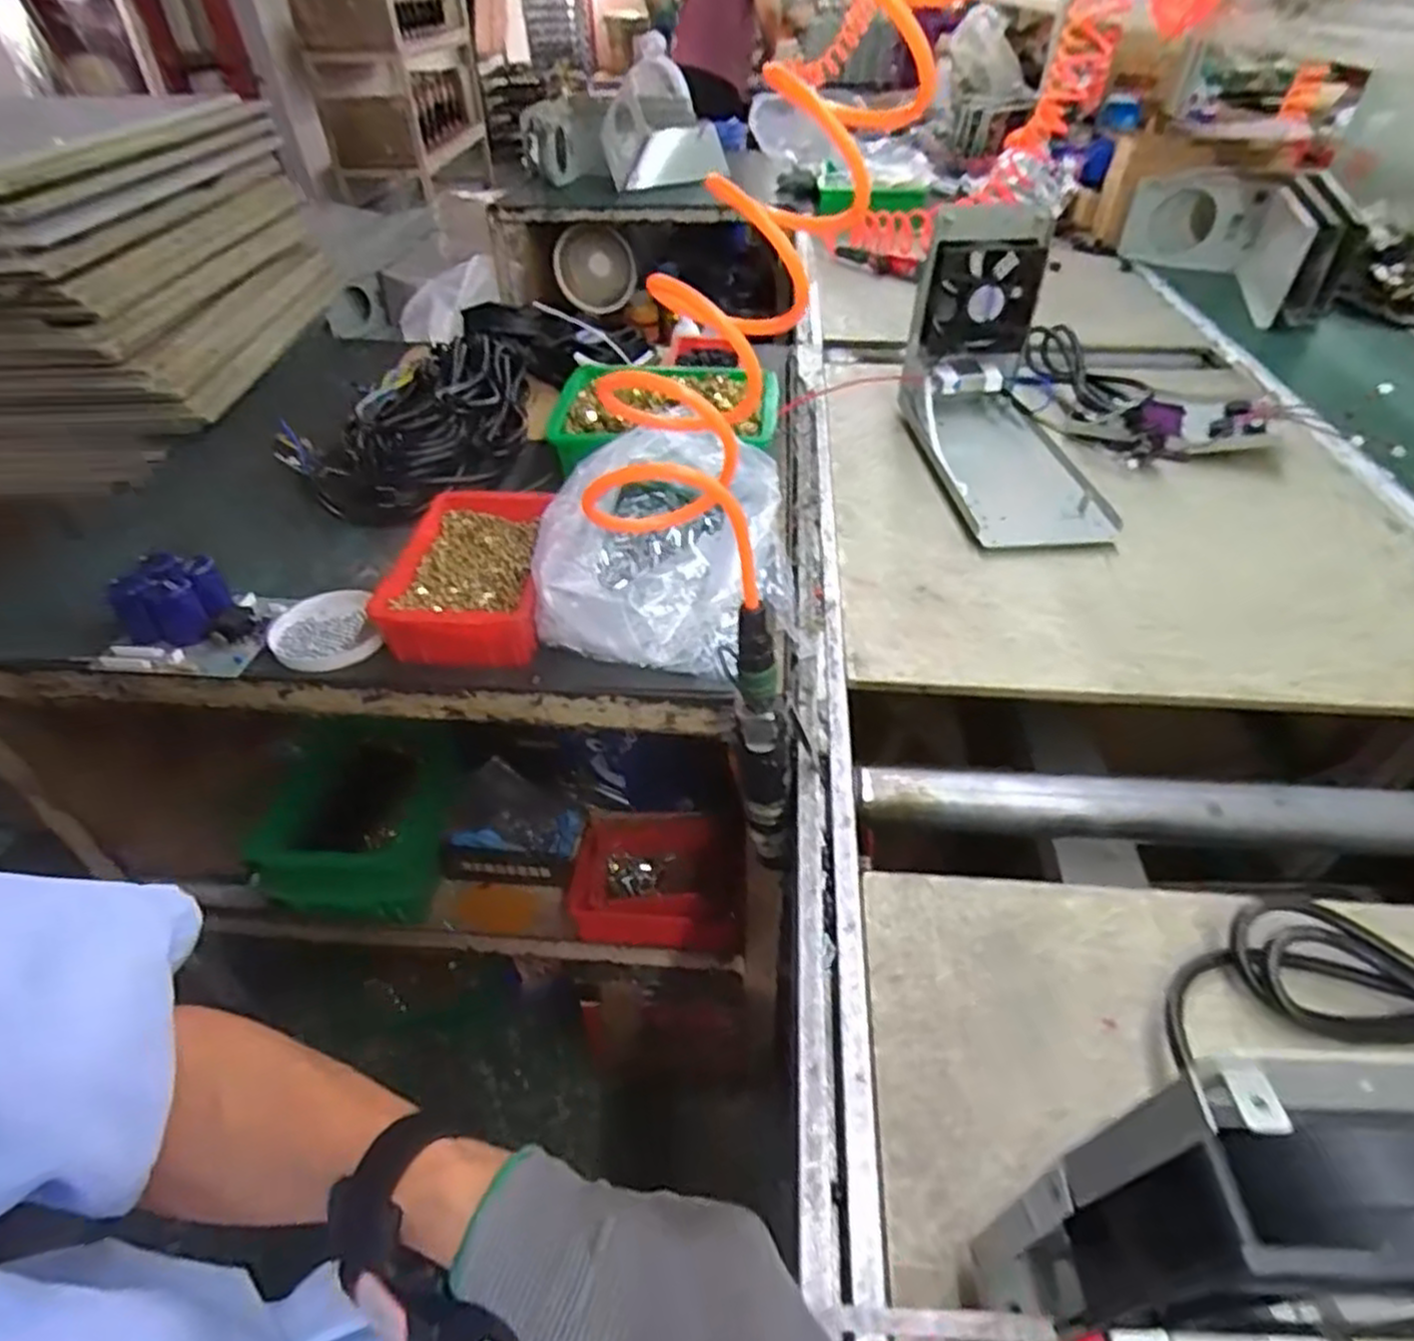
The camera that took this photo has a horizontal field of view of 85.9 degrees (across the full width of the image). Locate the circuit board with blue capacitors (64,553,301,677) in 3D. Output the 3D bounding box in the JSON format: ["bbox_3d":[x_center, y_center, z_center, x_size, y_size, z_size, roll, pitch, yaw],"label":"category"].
[{"bbox_3d":[-0.458,-0.047,0.665,0.140,0.066,0.103,1,43,3],"label":"circuit board with blue capacitors"}]

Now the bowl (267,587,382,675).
[{"bbox_3d":[-0.346,-0.033,0.689,0.087,0.017,0.101,-21,46,-19],"label":"bowl"}]

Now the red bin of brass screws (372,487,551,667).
[{"bbox_3d":[-0.216,-0.091,0.714,0.134,0.056,0.201,0,44,1],"label":"red bin of brass screws"}]

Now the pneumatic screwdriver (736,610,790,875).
[{"bbox_3d":[0.044,0.069,0.574,0.041,0.272,0.030,-2,43,0],"label":"pneumatic screwdriver"}]

